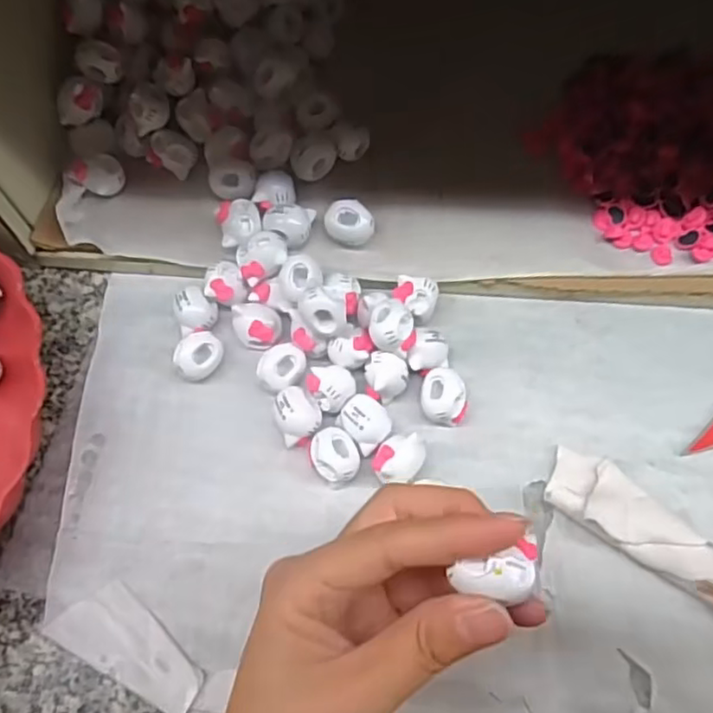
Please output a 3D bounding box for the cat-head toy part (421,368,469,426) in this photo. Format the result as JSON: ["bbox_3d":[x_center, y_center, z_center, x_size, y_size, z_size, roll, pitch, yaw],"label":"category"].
[{"bbox_3d":[0.042,0.020,0.309,0.021,0.020,0.024,-1,66,2],"label":"cat-head toy part"}]

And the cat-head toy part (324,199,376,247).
[{"bbox_3d":[-0.003,-0.067,0.338,0.023,0.023,0.020,-12,66,-3],"label":"cat-head toy part"}]

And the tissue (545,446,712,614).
[{"bbox_3d":[0.125,0.074,0.282,0.087,0.016,0.035,35,71,16],"label":"tissue"}]

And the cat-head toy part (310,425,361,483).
[{"bbox_3d":[-0.010,0.047,0.299,0.022,0.019,0.024,-1,61,2],"label":"cat-head toy part"}]

